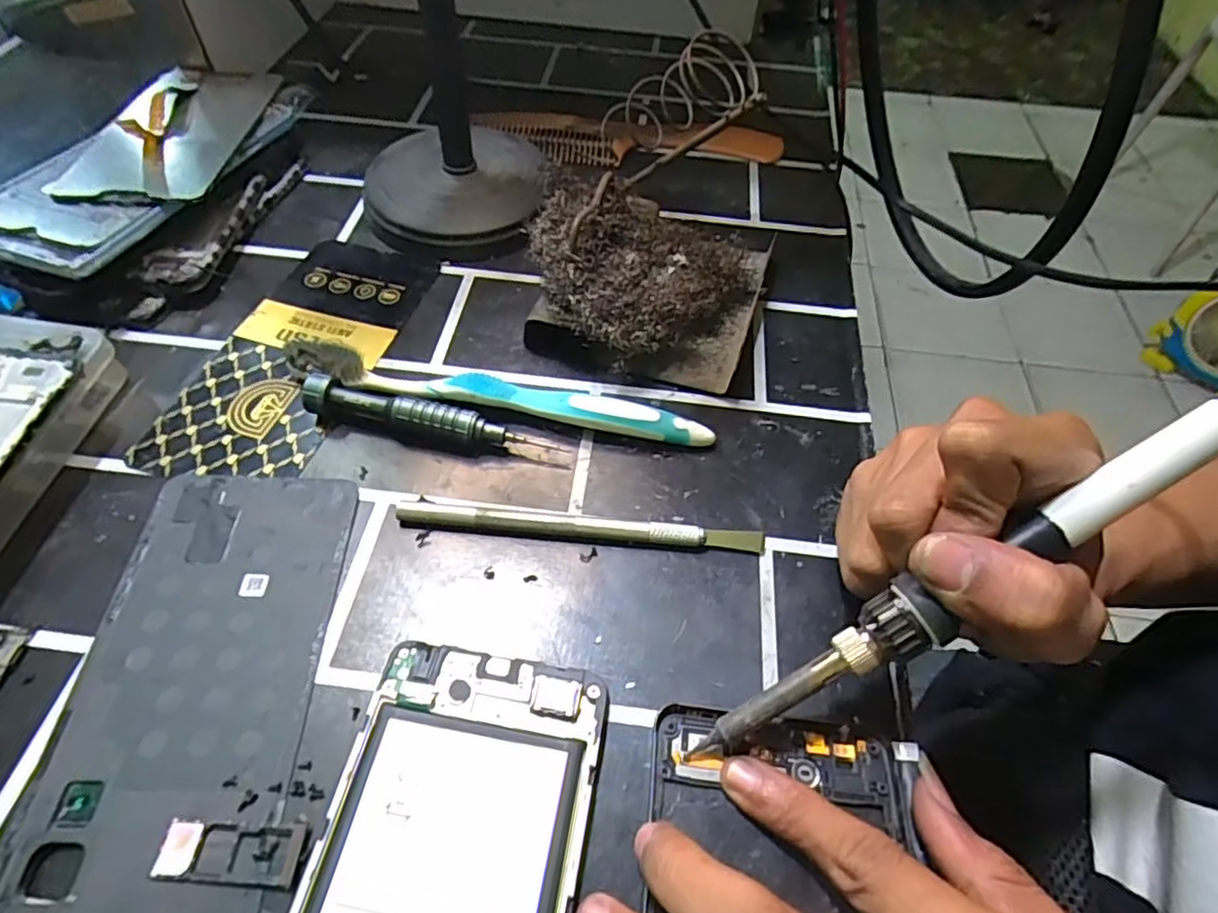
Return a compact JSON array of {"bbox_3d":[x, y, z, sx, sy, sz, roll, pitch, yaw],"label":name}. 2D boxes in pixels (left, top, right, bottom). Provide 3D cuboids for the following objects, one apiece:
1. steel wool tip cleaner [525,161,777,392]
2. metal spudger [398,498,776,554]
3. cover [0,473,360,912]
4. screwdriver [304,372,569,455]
[{"bbox_3d":[0.022,-0.084,0.303,0.114,0.051,0.094,4,54,0],"label":"steel wool tip cleaner"},{"bbox_3d":[-0.010,0.027,0.248,0.138,0.008,0.009,5,54,0],"label":"metal spudger"},{"bbox_3d":[-0.134,0.076,0.207,0.073,0.005,0.162,0,54,-3],"label":"cover"},{"bbox_3d":[-0.073,-0.017,0.271,0.107,0.015,0.019,10,54,4],"label":"screwdriver"}]

